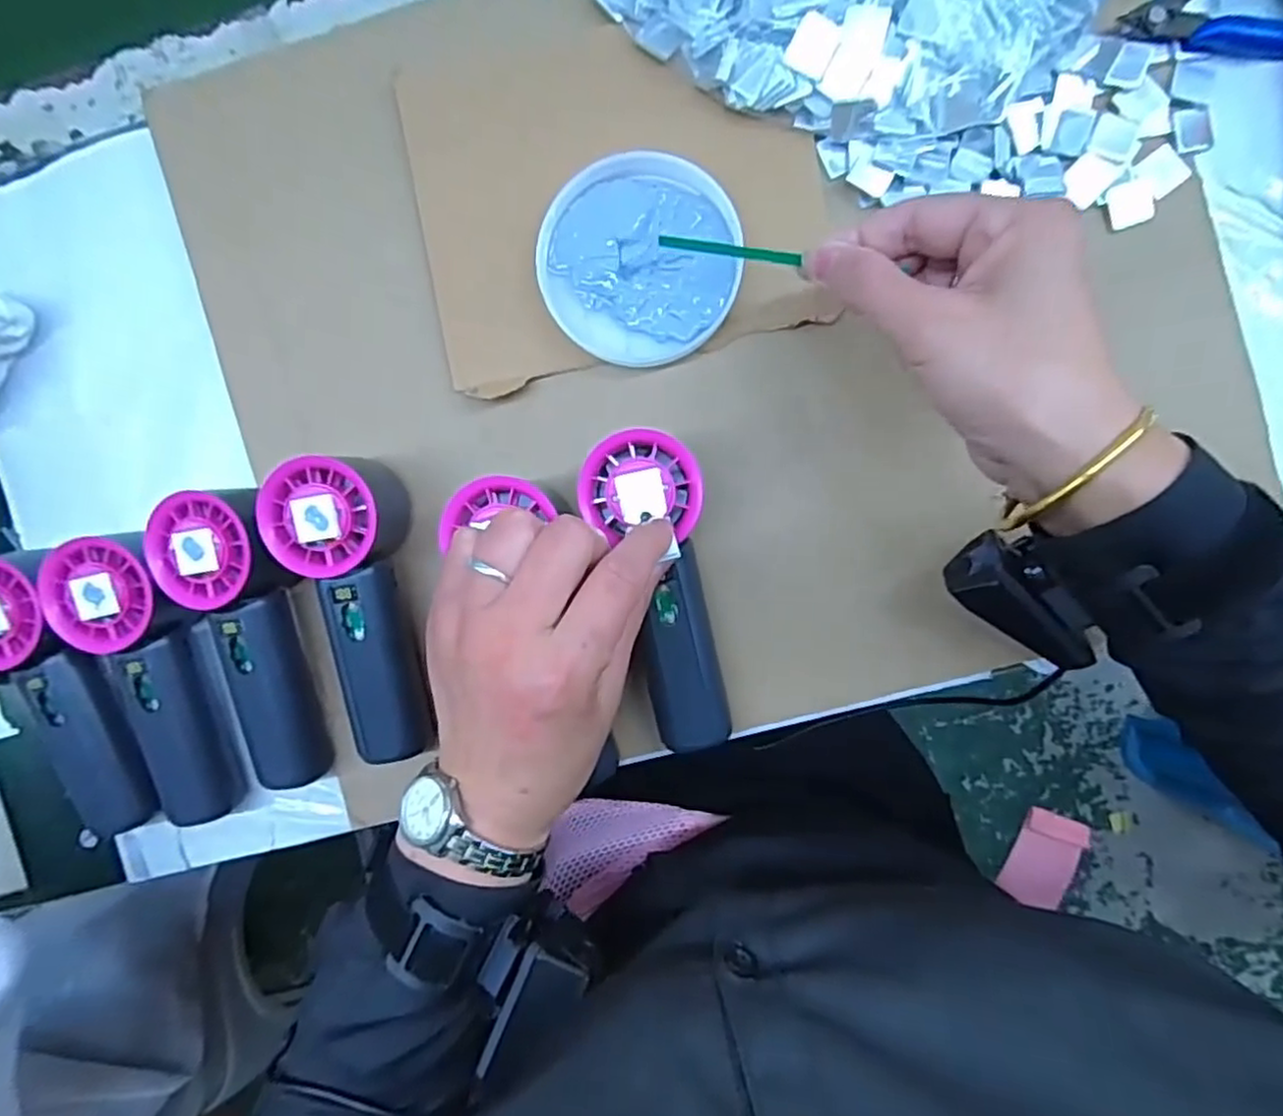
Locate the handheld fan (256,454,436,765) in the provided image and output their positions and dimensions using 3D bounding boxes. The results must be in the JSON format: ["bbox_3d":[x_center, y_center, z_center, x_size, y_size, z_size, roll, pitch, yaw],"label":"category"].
[{"bbox_3d":[-0.145,0.028,0.358,0.054,0.054,0.154,-7,93,4],"label":"handheld fan"}]

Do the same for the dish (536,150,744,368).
[{"bbox_3d":[0.000,-0.153,0.359,0.098,0.016,0.101,0,93,4],"label":"dish"}]

